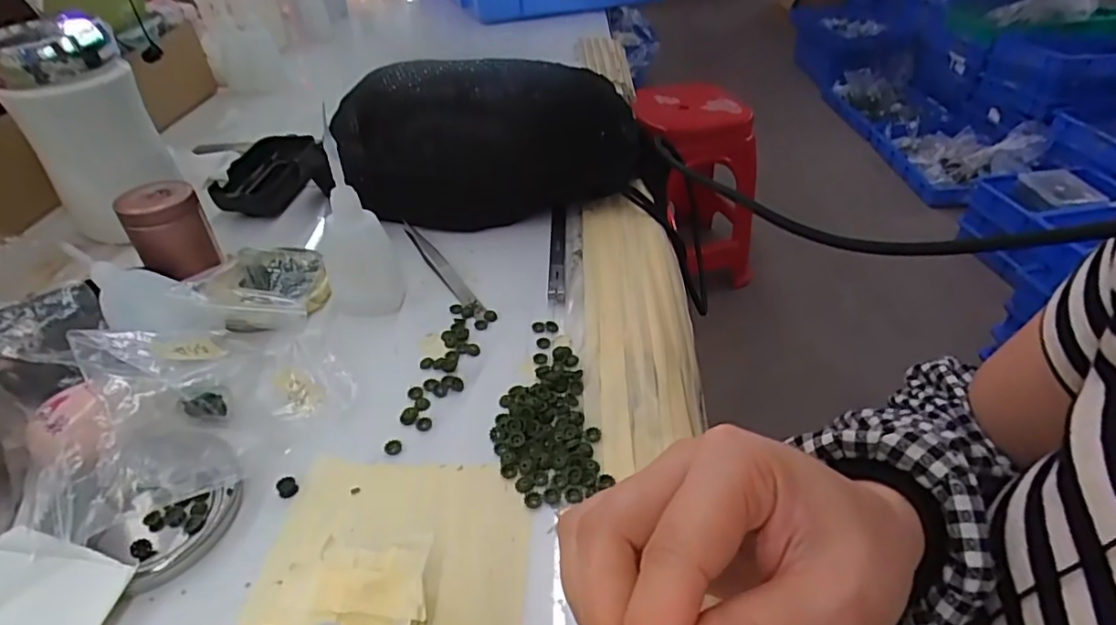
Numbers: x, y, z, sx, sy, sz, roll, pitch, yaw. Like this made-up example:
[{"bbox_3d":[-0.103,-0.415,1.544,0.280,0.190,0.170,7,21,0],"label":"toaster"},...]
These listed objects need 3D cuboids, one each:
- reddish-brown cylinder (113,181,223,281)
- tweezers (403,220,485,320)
[{"bbox_3d":[-0.250,-0.050,0.381,0.043,0.058,0.035,-28,47,-30],"label":"reddish-brown cylinder"},{"bbox_3d":[-0.085,-0.035,0.410,0.013,0.007,0.130,-23,45,-25],"label":"tweezers"}]

